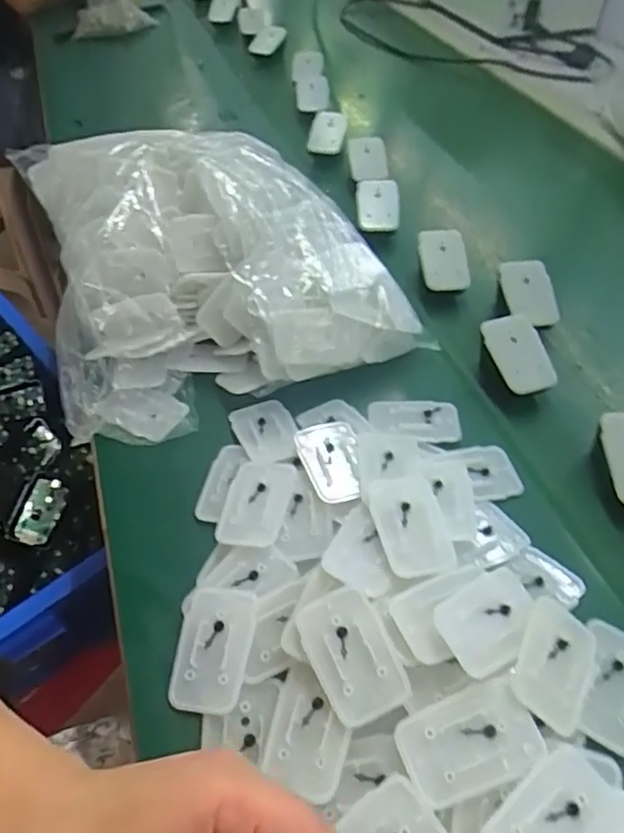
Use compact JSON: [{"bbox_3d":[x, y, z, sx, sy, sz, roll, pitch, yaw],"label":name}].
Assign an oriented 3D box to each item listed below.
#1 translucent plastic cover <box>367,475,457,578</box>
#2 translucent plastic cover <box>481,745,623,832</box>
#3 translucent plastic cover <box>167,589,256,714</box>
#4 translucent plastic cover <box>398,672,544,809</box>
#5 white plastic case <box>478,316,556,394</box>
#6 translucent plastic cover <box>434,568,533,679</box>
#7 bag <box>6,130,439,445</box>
[{"bbox_3d":[0.064,0.069,0.400,0.044,0.008,0.072,-10,48,-8],"label":"translucent plastic cover"},{"bbox_3d":[0.114,0.193,0.292,0.069,0.013,0.042,-30,54,-24],"label":"translucent plastic cover"},{"bbox_3d":[-0.058,0.134,0.364,0.041,0.007,0.069,6,48,6],"label":"translucent plastic cover"},{"bbox_3d":[0.080,0.165,0.315,0.067,0.014,0.043,-15,49,-12],"label":"translucent plastic cover"},{"bbox_3d":[0.169,-0.051,0.507,0.044,0.007,0.066,-18,78,-11],"label":"white plastic case"},{"bbox_3d":[0.101,0.114,0.347,0.059,0.011,0.043,-25,52,-20],"label":"translucent plastic cover"},{"bbox_3d":[-0.099,-0.147,0.549,0.287,0.133,0.305,-19,50,-16],"label":"bag"}]

